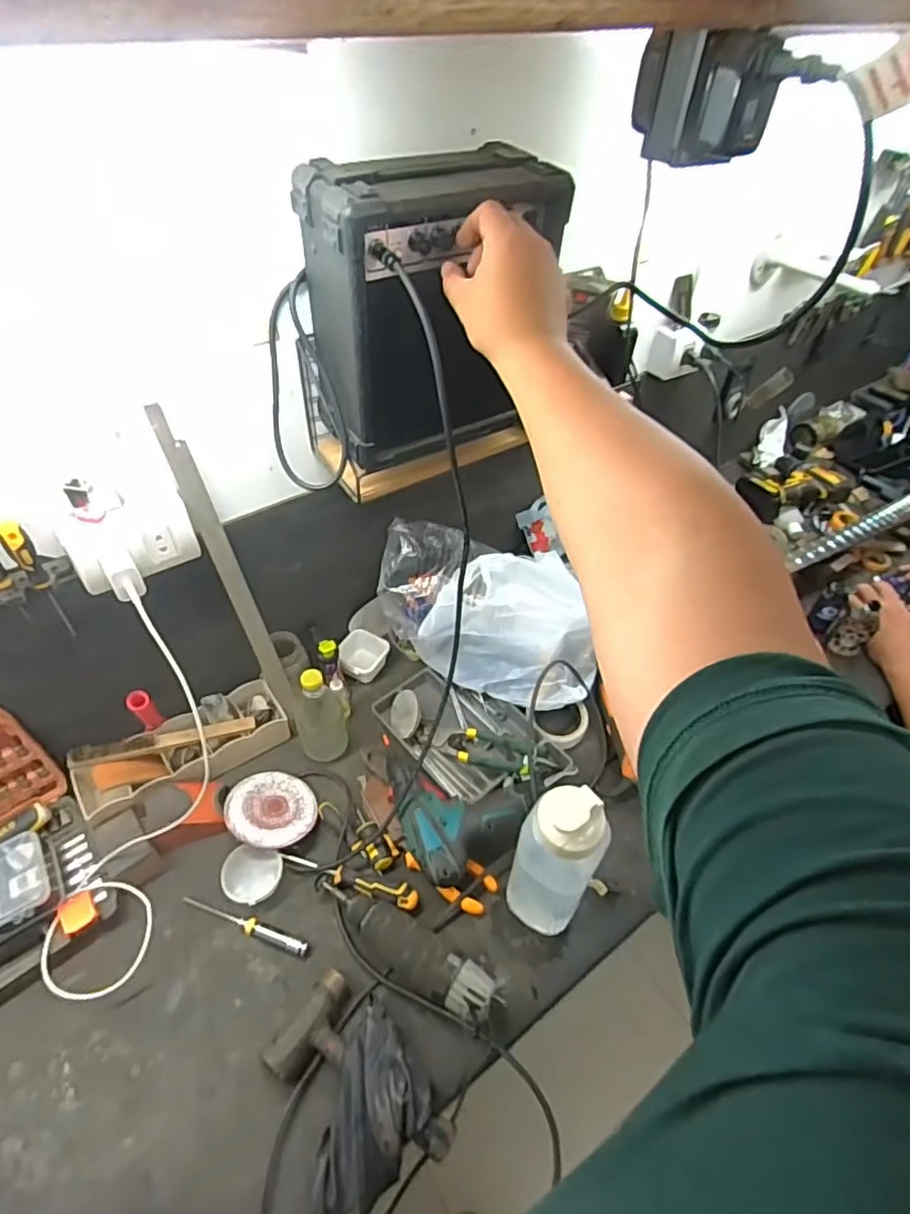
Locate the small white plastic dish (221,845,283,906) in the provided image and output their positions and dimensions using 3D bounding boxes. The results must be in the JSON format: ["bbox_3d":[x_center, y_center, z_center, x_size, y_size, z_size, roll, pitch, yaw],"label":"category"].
[{"bbox_3d":[-0.256,0.338,0.762,0.071,0.013,0.063,11,61,-3],"label":"small white plastic dish"}]

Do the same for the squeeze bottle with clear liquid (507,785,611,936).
[{"bbox_3d":[0.108,0.290,0.679,0.084,0.265,0.066,20,50,15],"label":"squeeze bottle with clear liquid"}]

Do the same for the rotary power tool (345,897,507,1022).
[{"bbox_3d":[-0.042,0.406,0.702,0.196,0.049,0.056,23,51,17],"label":"rotary power tool"}]

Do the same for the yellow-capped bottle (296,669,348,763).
[{"bbox_3d":[-0.193,0.145,0.853,0.070,0.161,0.067,-9,49,-11],"label":"yellow-capped bottle"}]

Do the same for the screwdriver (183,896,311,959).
[{"bbox_3d":[-0.250,0.383,0.731,0.161,0.022,0.018,16,49,12],"label":"screwdriver"}]

